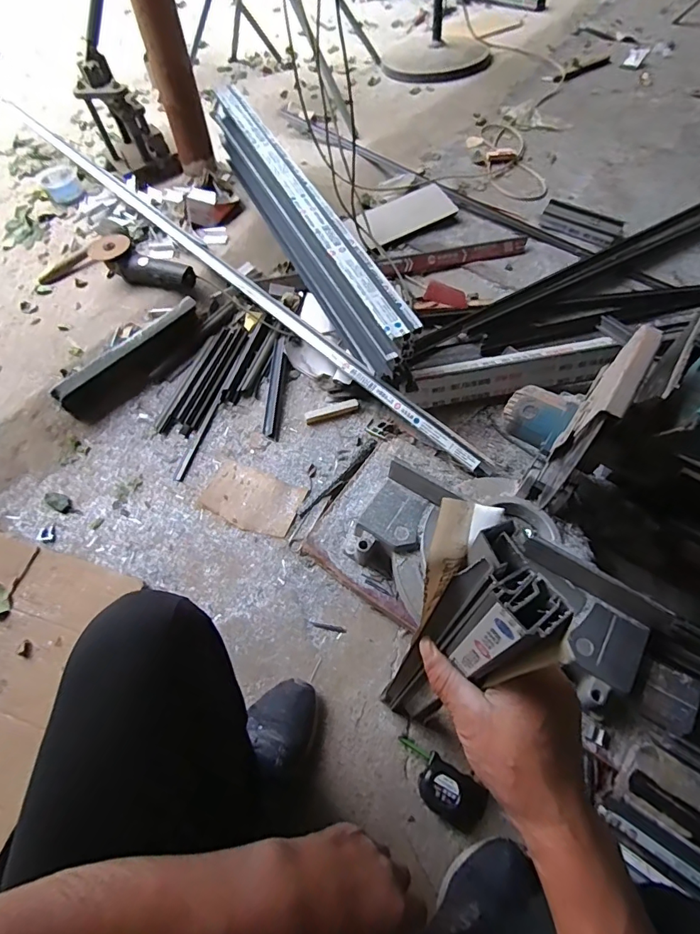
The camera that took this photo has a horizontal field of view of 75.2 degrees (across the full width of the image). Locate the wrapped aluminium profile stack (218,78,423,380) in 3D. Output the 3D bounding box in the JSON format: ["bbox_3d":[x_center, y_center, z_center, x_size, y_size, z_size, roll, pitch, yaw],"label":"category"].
[{"bbox_3d":[-0.120,-0.586,1.140,0.076,0.231,1.005,-25,62,-12],"label":"wrapped aluminium profile stack"}]

